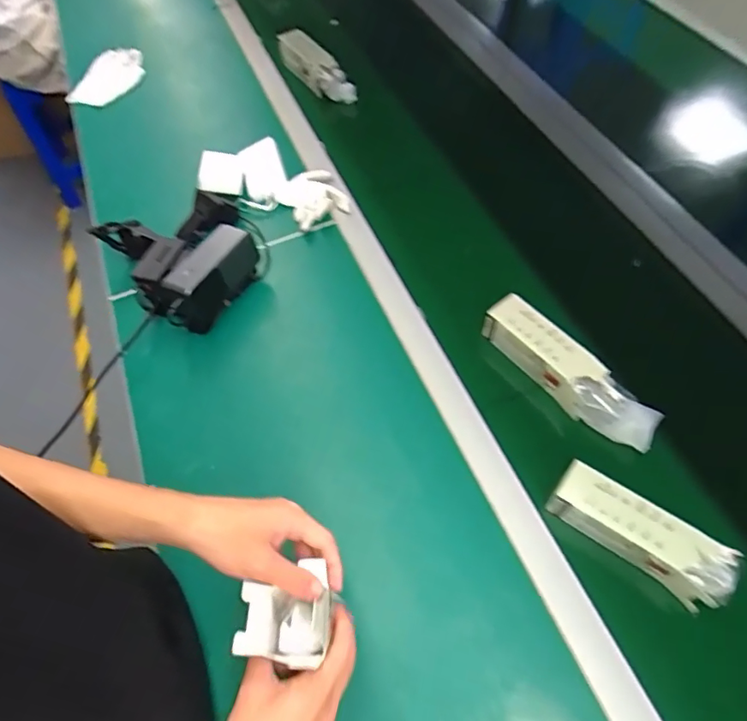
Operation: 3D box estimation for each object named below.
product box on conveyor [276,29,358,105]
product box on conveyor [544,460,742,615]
[{"bbox_3d":[-0.106,-0.556,0.982,0.056,0.066,0.216,-36,69,-18],"label":"product box on conveyor"},{"bbox_3d":[0.259,0.172,0.499,0.173,0.058,0.058,33,67,15],"label":"product box on conveyor"}]

